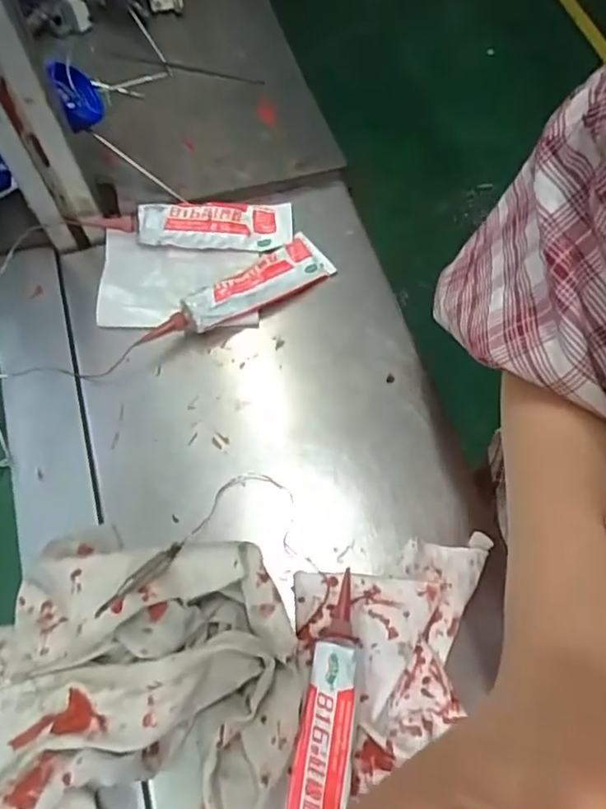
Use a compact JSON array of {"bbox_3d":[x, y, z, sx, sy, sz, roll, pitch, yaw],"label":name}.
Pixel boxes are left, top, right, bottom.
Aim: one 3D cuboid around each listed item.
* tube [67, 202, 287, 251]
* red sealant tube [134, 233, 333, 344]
[{"bbox_3d":[-0.079,-0.130,0.422,0.141,0.023,0.032,-2,65,-2],"label":"tube"},{"bbox_3d":[-0.045,-0.079,0.403,0.134,0.025,0.037,-30,69,-14],"label":"red sealant tube"}]

